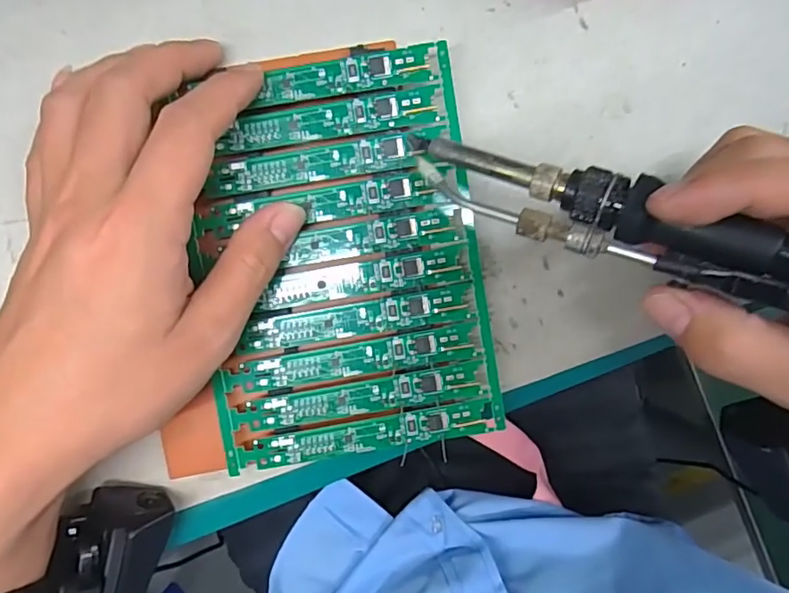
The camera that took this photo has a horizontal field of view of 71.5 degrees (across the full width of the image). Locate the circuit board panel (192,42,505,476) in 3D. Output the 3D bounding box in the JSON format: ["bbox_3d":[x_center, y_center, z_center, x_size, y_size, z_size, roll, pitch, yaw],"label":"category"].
[{"bbox_3d":[-0.023,-0.015,0.233,0.116,0.008,0.162,-9,95,-3],"label":"circuit board panel"}]

